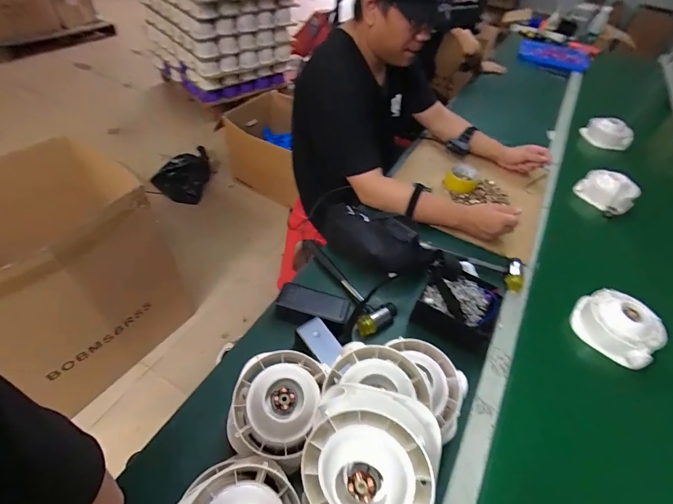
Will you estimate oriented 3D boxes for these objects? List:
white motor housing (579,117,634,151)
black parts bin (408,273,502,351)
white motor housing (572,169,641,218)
[{"bbox_3d":[0.991,-0.433,1.263,0.159,0.083,0.062,31,51,21],"label":"white motor housing"},{"bbox_3d":[0.227,0.103,0.657,0.141,0.058,0.136,22,49,13],"label":"black parts bin"},{"bbox_3d":[0.778,-0.176,0.993,0.086,0.076,0.141,-31,58,-30],"label":"white motor housing"}]

